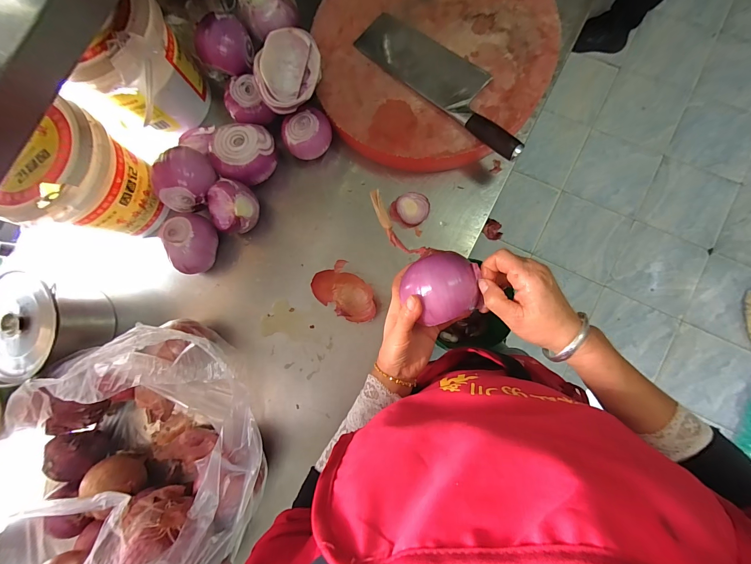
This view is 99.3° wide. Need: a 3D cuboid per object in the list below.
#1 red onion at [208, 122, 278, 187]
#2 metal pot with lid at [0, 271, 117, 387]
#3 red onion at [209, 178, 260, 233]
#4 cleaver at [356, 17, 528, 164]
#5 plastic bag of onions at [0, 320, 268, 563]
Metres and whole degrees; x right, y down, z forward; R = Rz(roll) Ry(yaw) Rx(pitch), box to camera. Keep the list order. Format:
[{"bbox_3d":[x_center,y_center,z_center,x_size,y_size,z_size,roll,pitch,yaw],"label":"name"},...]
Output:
[{"bbox_3d":[-0.230,-0.223,0.570,0.107,0.075,0.102,10,84,7],"label":"red onion"},{"bbox_3d":[-0.541,0.072,0.530,0.150,0.141,0.151,-1,83,6],"label":"metal pot with lid"},{"bbox_3d":[-0.244,-0.127,0.557,0.081,0.080,0.083,13,85,7],"label":"red onion"},{"bbox_3d":[0.114,-0.332,0.514,0.344,0.036,0.098,45,90,7],"label":"cleaver"},{"bbox_3d":[-0.333,0.236,0.451,0.333,0.217,0.351,5,84,6],"label":"plastic bag of onions"}]

